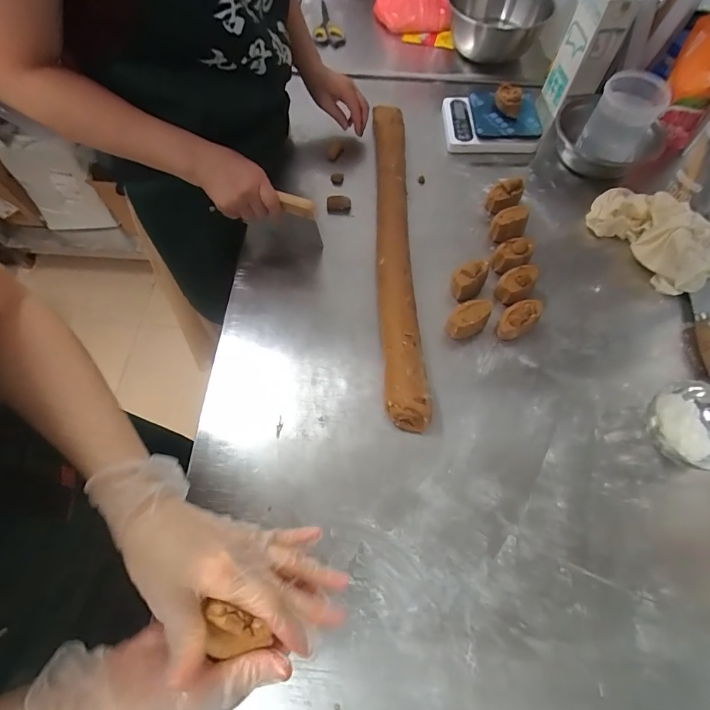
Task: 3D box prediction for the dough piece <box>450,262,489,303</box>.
[{"bbox_3d":[0.177,-0.115,0.598,0.060,0.044,0.039,-28,67,-12],"label":"dough piece"}]

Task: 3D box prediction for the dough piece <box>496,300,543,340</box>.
[{"bbox_3d":[0.239,-0.052,0.582,0.072,0.045,0.042,-35,69,-15],"label":"dough piece"}]

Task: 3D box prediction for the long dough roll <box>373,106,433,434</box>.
[{"bbox_3d":[0.062,-0.191,0.642,0.056,0.051,0.619,-1,64,0],"label":"long dough roll"}]

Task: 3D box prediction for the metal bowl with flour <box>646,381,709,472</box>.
[{"bbox_3d":[0.429,0.095,0.499,0.098,0.057,0.101,0,64,0],"label":"metal bowl with flour"}]

